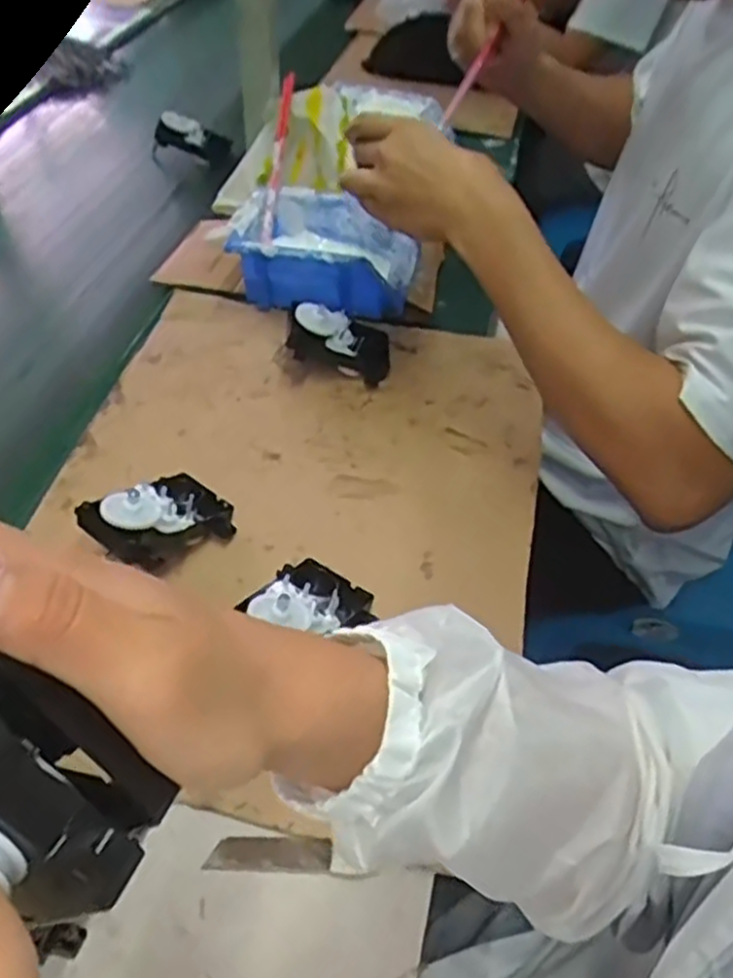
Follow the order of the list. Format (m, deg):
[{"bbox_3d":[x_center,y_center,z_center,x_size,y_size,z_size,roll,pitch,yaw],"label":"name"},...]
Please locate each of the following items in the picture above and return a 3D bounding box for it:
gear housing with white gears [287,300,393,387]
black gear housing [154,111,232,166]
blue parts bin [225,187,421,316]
[{"bbox_3d":[-0.025,-0.144,0.734,0.098,0.052,0.064,2,47,-2],"label":"gear housing with white gears"},{"bbox_3d":[-0.262,-0.528,1.140,0.113,0.051,0.029,6,40,-36],"label":"black gear housing"},{"bbox_3d":[-0.043,-0.257,0.826,0.192,0.071,0.134,15,48,10],"label":"blue parts bin"}]

